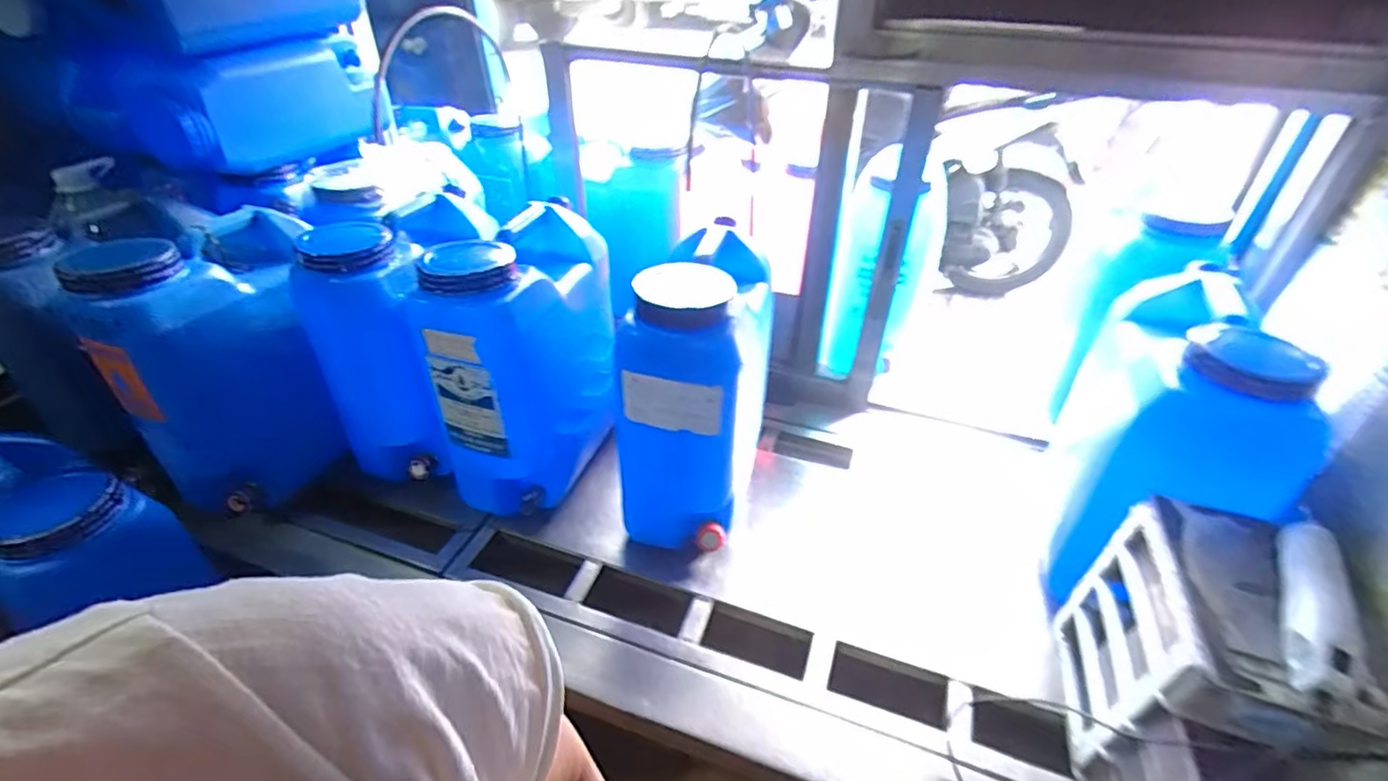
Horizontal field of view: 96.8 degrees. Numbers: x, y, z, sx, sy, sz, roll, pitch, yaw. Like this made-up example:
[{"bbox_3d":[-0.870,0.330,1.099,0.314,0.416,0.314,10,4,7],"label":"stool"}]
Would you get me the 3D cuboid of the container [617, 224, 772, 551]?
[{"bbox_3d":[0.000,-0.006,0.896,0.166,0.397,0.268,10,38,12],"label":"container"}]

